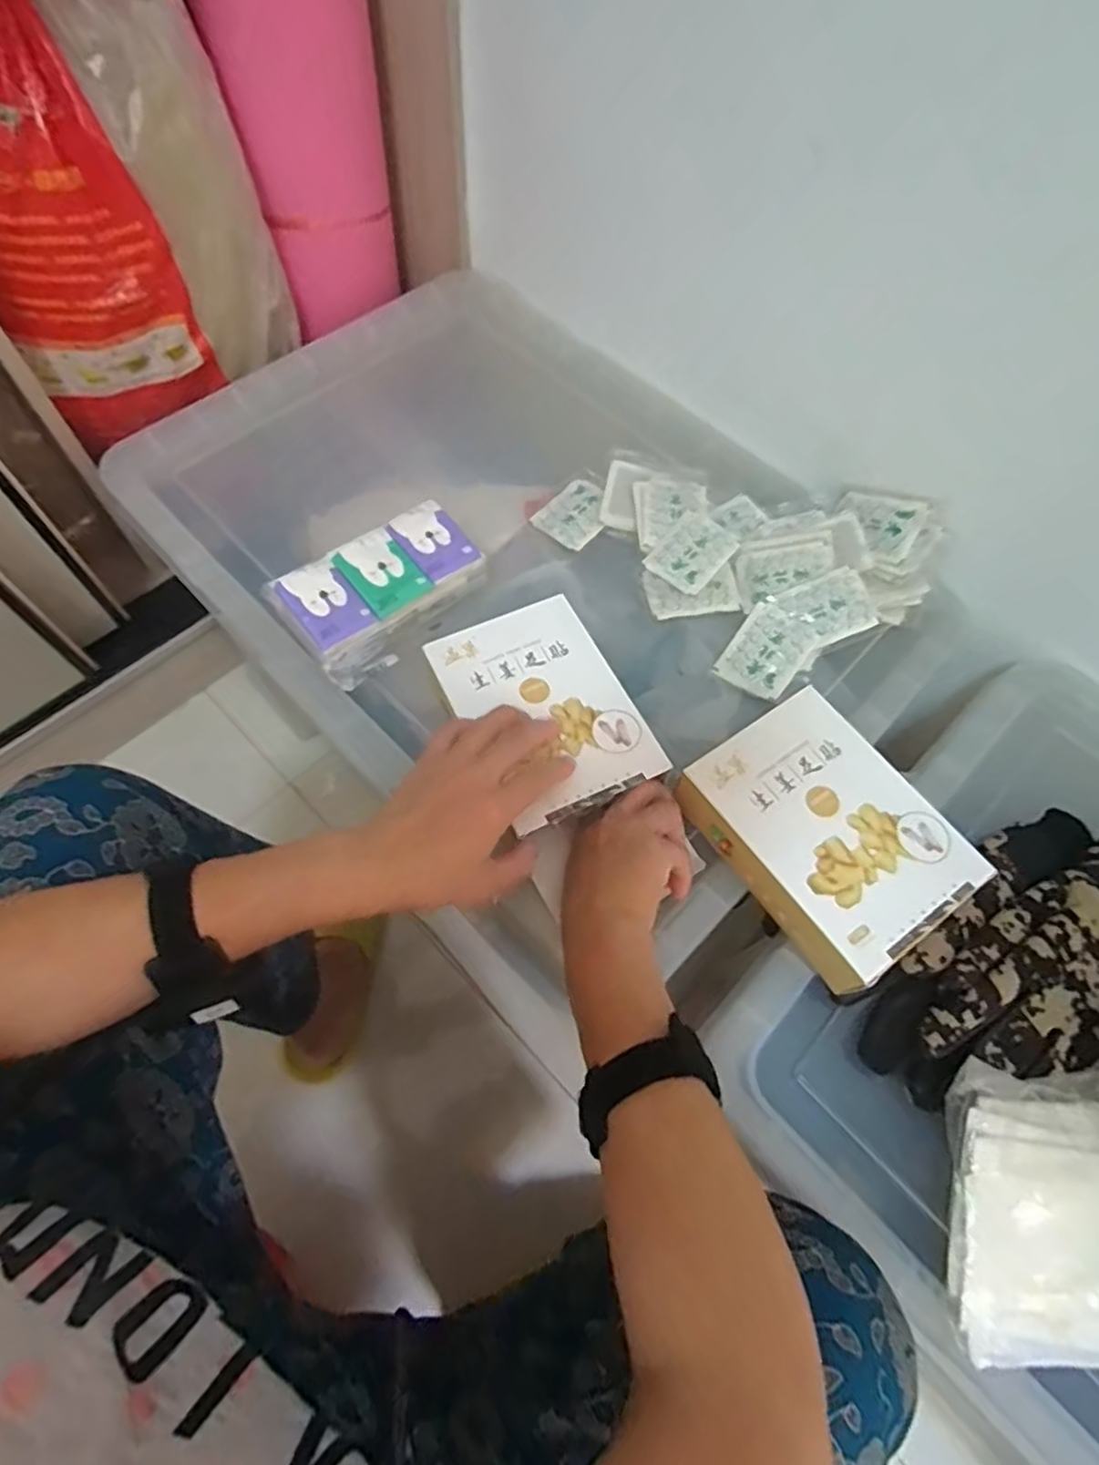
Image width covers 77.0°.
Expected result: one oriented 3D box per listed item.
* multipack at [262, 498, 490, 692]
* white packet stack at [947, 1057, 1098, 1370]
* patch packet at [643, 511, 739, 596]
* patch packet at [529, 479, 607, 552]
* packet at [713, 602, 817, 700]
[{"bbox_3d":[-0.135,-0.118,0.570,0.164,0.053,0.094,-38,72,-19],"label":"multipack"},{"bbox_3d":[0.294,0.272,0.390,0.135,0.028,0.145,5,64,0],"label":"white packet stack"},{"bbox_3d":[0.130,-0.164,0.627,0.057,0.006,0.076,39,73,13],"label":"patch packet"},{"bbox_3d":[0.027,-0.209,0.657,0.059,0.005,0.075,37,69,17],"label":"patch packet"},{"bbox_3d":[0.184,-0.068,0.586,0.059,0.004,0.078,34,76,16],"label":"packet"}]

